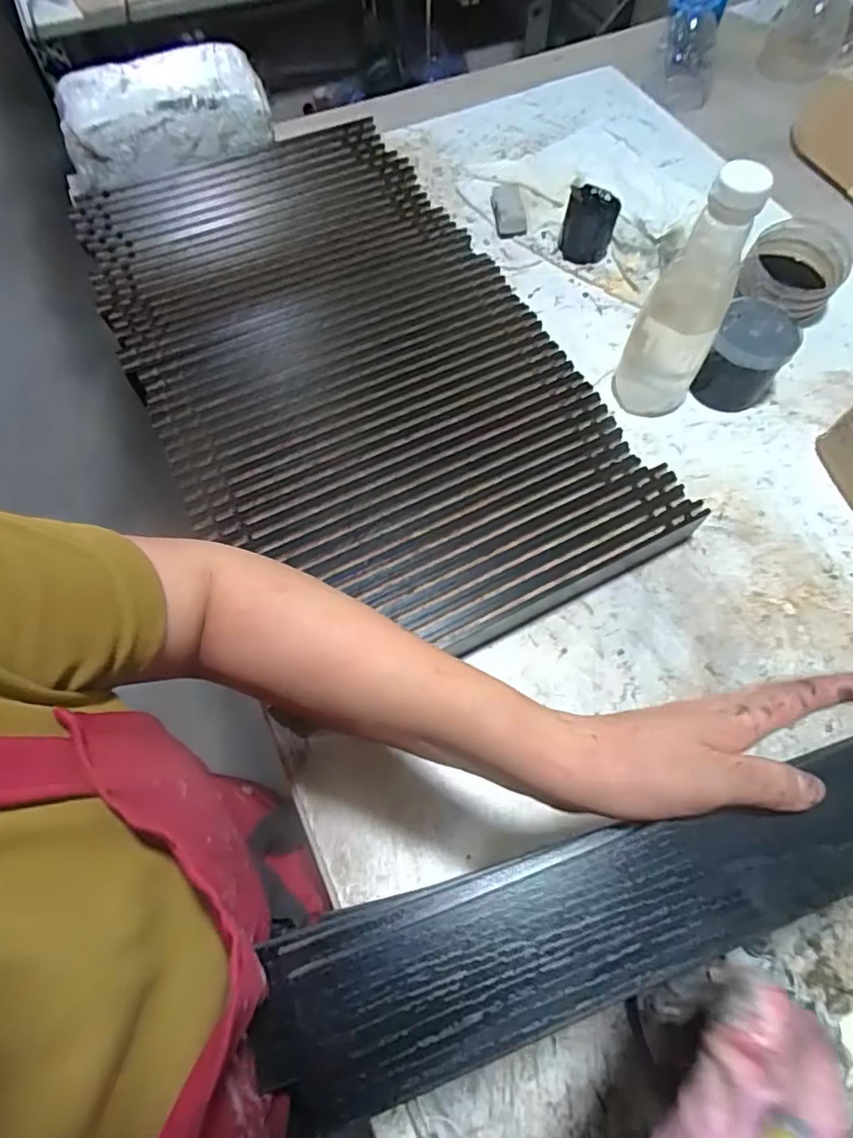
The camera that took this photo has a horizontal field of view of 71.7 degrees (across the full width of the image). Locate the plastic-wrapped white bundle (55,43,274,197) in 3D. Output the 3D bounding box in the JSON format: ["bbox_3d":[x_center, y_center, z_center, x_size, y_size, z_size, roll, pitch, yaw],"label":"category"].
[{"bbox_3d":[-0.336,-0.582,0.748,0.249,0.069,0.141,-28,67,-12],"label":"plastic-wrapped white bundle"}]

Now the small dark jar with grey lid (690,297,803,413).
[{"bbox_3d":[0.321,-0.213,0.596,0.077,0.078,0.081,26,66,12],"label":"small dark jar with grey lid"}]

